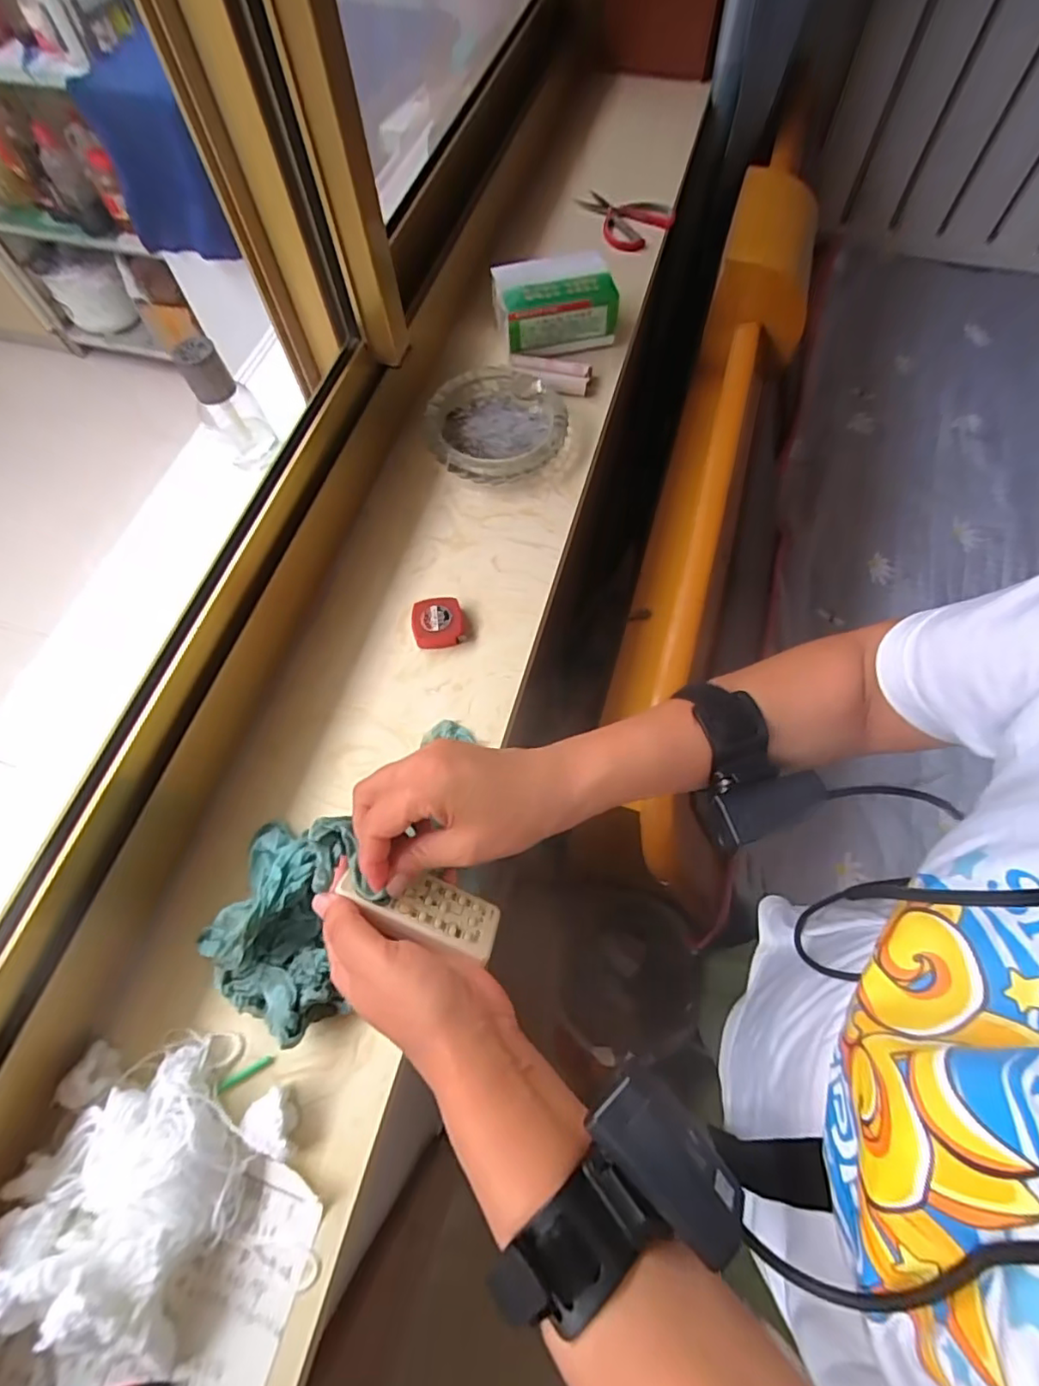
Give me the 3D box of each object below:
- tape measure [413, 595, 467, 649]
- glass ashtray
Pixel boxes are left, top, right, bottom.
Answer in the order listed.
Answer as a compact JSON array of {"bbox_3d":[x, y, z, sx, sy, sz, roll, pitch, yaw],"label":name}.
[{"bbox_3d":[-0.075,-0.065,0.541,0.047,0.021,0.046,-8,66,-2],"label":"tape measure"},{"bbox_3d":[-0.025,-0.290,0.619,0.143,0.032,0.150,-4,66,0],"label":"glass ashtray"}]

